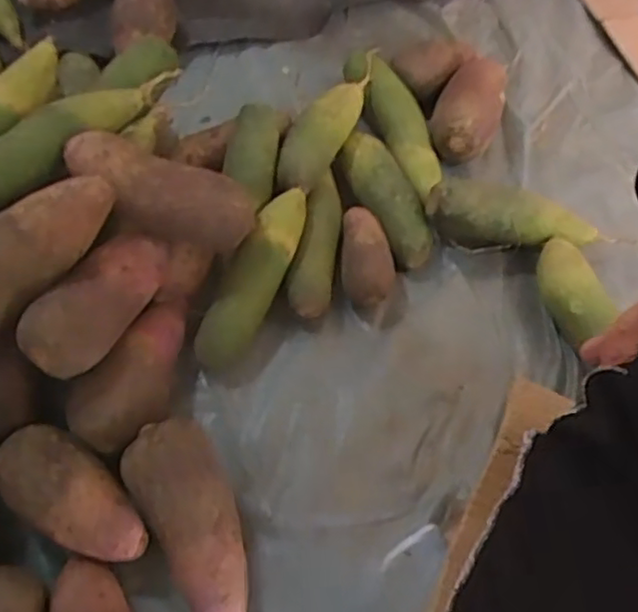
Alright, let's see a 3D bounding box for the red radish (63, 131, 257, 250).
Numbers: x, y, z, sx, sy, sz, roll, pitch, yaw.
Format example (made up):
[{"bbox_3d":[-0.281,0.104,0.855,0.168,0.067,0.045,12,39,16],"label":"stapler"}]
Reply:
[{"bbox_3d":[-0.145,-0.104,0.608,0.168,0.054,0.071,23,57,-19],"label":"red radish"}]

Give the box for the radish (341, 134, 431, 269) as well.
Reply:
[{"bbox_3d":[0.074,-0.115,0.740,0.063,0.056,0.176,-14,61,-12],"label":"radish"}]

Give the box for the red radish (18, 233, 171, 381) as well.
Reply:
[{"bbox_3d":[-0.184,-0.008,0.572,0.064,0.056,0.149,21,45,9],"label":"red radish"}]

